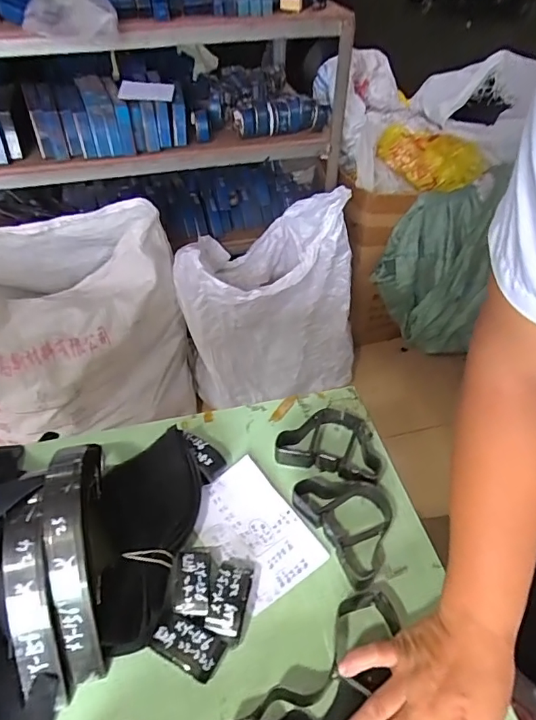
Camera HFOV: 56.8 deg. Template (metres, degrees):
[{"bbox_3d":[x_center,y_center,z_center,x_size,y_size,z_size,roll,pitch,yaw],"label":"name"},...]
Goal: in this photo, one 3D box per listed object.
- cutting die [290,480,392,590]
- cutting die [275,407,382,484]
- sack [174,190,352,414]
[{"bbox_3d":[0.095,0.172,0.551,0.089,0.024,0.125,-21,49,-22],"label":"cutting die"},{"bbox_3d":[0.081,0.100,0.625,0.127,0.027,0.107,16,46,13],"label":"cutting die"},{"bbox_3d":[-0.001,-0.174,1.508,0.526,0.578,0.276,-10,46,-12],"label":"sack"}]

